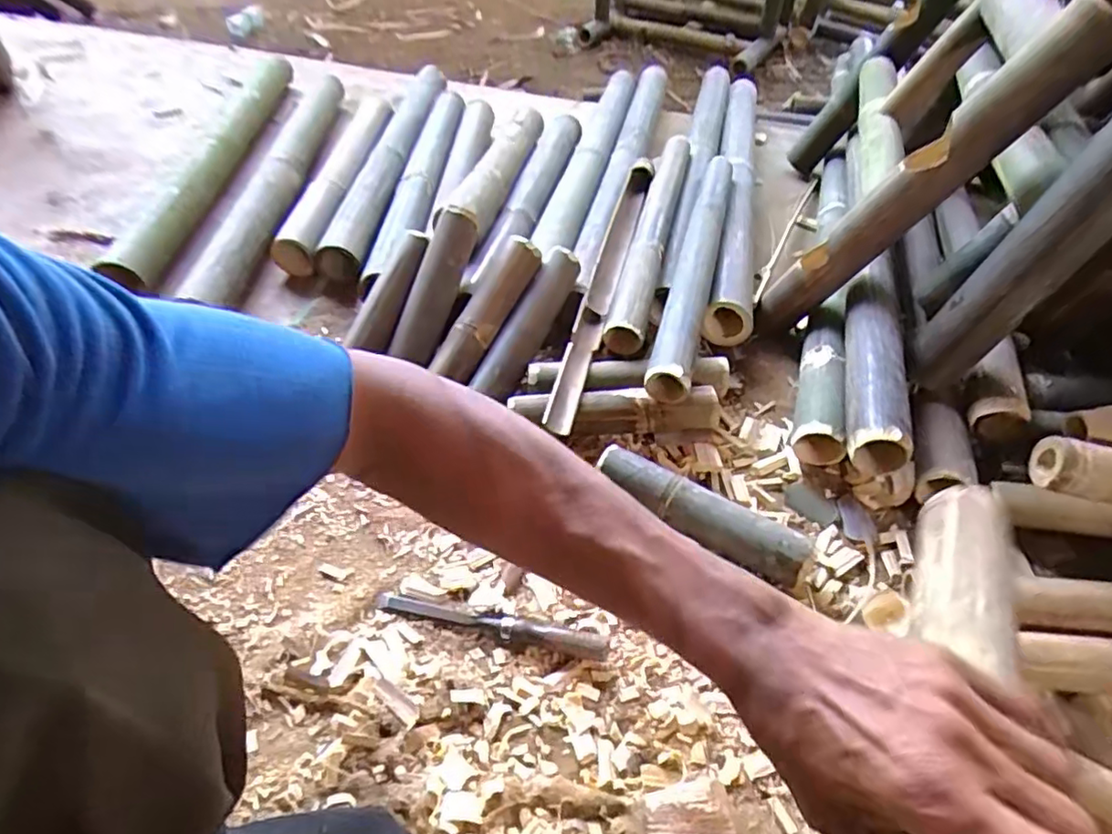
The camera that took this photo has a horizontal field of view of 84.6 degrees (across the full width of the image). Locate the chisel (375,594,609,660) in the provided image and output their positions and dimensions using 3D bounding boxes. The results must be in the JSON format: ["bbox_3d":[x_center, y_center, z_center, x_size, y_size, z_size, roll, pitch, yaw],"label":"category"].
[{"bbox_3d":[-0.068,0.213,0.629,0.242,0.019,0.022,11,48,6],"label":"chisel"}]

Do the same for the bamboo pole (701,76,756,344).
[{"bbox_3d":[0.365,-0.489,1.225,0.077,0.080,0.999,11,48,7],"label":"bamboo pole"}]

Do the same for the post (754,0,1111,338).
[{"bbox_3d":[0.431,-0.271,0.770,0.072,0.489,0.062,33,50,-6],"label":"post"}]

